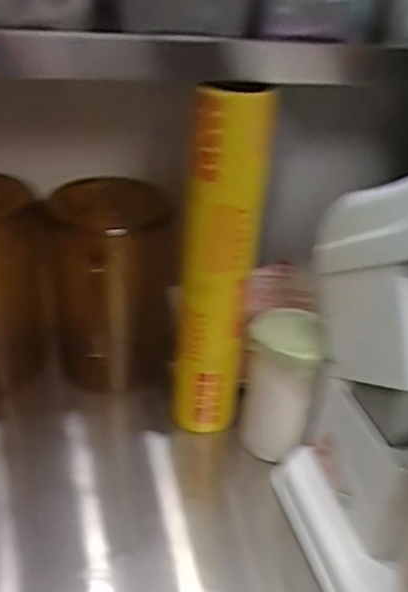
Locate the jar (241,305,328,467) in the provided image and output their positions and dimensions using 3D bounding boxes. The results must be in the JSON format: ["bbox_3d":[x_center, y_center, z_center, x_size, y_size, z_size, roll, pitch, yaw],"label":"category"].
[{"bbox_3d":[0.099,0.119,0.755,0.090,0.195,0.096,4,32,-2],"label":"jar"}]

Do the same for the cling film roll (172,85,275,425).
[{"bbox_3d":[0.016,-0.021,0.703,0.093,0.447,0.070,7,32,3],"label":"cling film roll"}]

